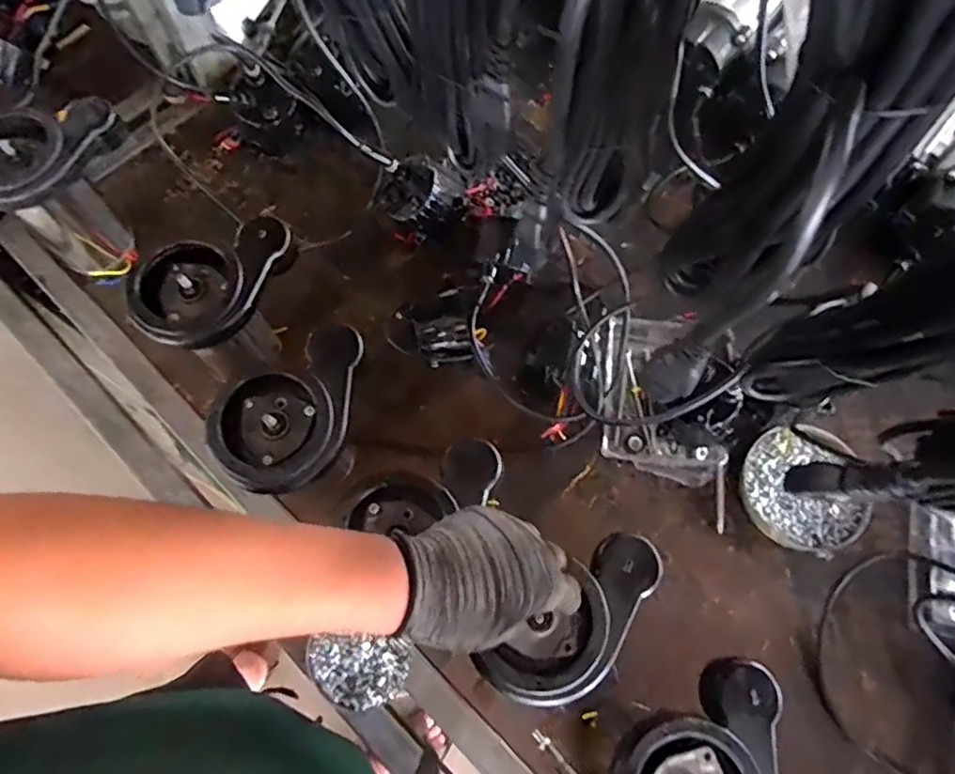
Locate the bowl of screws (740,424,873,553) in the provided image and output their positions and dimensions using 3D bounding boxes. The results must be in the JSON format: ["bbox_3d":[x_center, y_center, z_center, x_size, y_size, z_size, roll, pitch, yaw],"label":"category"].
[{"bbox_3d":[0.373,0.116,0.711,0.131,0.031,0.142,0,69,-1],"label":"bowl of screws"}]

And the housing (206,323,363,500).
[{"bbox_3d":[-0.164,0.022,0.577,0.112,0.055,0.161,37,73,12],"label":"housing"}]

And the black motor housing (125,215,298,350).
[{"bbox_3d":[-0.270,-0.112,0.625,0.119,0.035,0.165,29,72,10],"label":"black motor housing"}]

